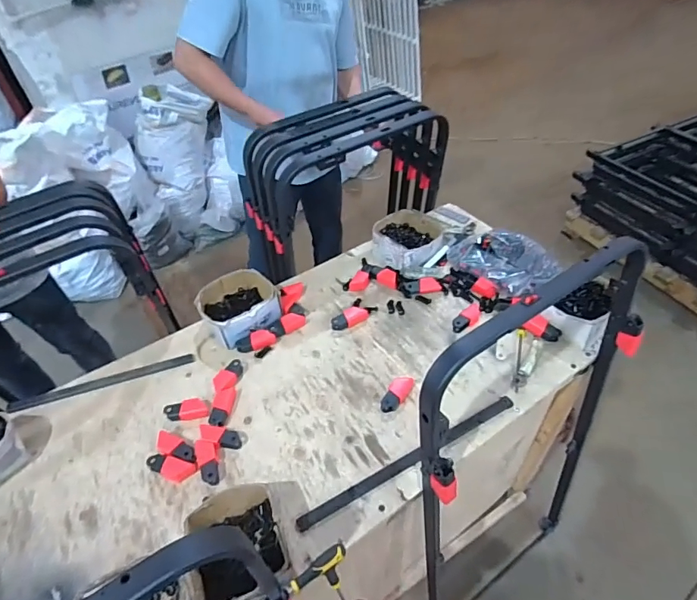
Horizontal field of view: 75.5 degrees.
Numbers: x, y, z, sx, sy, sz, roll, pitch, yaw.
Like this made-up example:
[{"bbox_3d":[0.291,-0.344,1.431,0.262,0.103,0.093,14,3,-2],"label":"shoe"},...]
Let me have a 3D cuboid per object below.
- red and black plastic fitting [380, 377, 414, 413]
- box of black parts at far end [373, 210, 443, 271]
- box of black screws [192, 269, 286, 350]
[{"bbox_3d":[0.096,0.179,0.886,0.042,0.032,0.089,17,48,21],"label":"red and black plastic fitting"},{"bbox_3d":[0.144,-0.161,1.184,0.159,0.060,0.178,-34,51,-27],"label":"box of black parts at far end"},{"bbox_3d":[-0.259,0.018,1.075,0.179,0.077,0.178,-25,47,-20],"label":"box of black screws"}]

